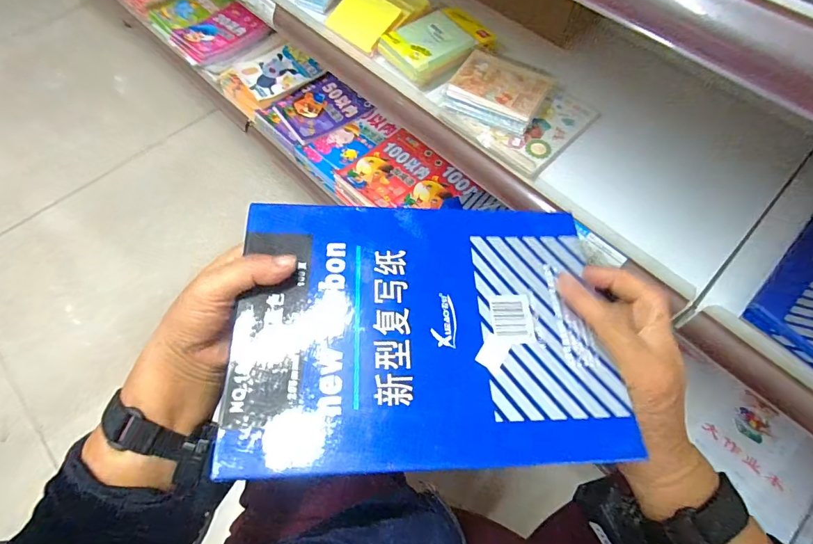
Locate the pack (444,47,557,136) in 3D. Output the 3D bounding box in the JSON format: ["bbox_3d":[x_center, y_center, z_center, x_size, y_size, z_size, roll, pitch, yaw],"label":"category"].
[{"bbox_3d":[0.122,-0.238,0.529,0.115,0.022,0.107,25,66,13],"label":"pack"}]

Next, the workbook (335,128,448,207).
[{"bbox_3d":[-0.030,-0.204,0.797,0.187,0.015,0.149,-35,63,-21],"label":"workbook"}]

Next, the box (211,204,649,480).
[{"bbox_3d":[0.012,0.032,0.282,0.244,0.008,0.185,0,61,-4],"label":"box"}]

